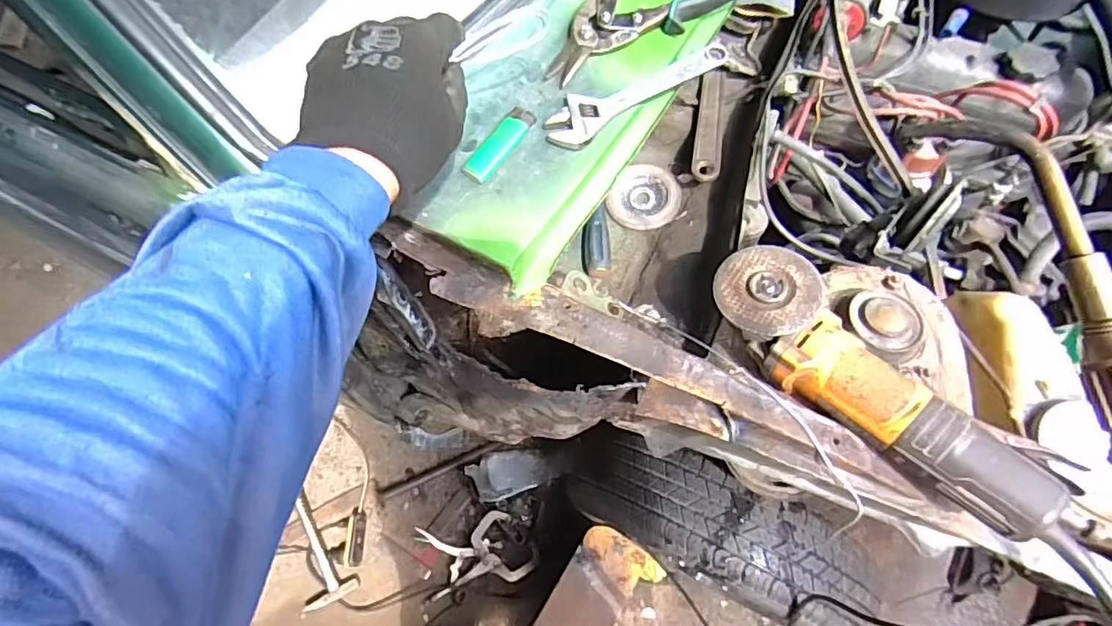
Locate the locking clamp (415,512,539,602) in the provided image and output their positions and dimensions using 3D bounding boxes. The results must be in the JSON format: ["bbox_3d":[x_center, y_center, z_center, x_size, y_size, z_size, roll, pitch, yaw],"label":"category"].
[{"bbox_3d":[-0.178,0.545,1.294,0.254,0.026,0.152,-12,66,-7],"label":"locking clamp"}]

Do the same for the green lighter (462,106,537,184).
[{"bbox_3d":[-0.050,-0.147,0.492,0.025,0.014,0.079,31,68,13],"label":"green lighter"}]

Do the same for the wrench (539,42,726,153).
[{"bbox_3d":[0.075,-0.207,0.524,0.196,0.014,0.041,-33,70,-15],"label":"wrench"}]

